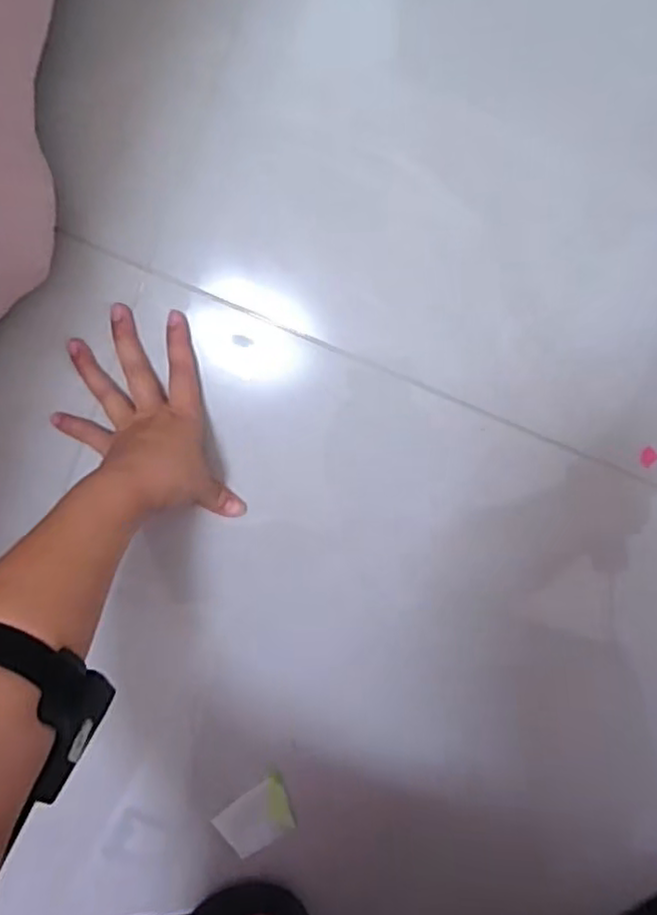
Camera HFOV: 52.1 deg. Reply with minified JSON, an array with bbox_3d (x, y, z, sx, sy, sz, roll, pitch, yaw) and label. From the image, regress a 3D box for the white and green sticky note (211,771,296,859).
[{"bbox_3d":[-0.055,0.284,0.529,0.062,0.007,0.041,-36,94,4],"label":"white and green sticky note"}]

